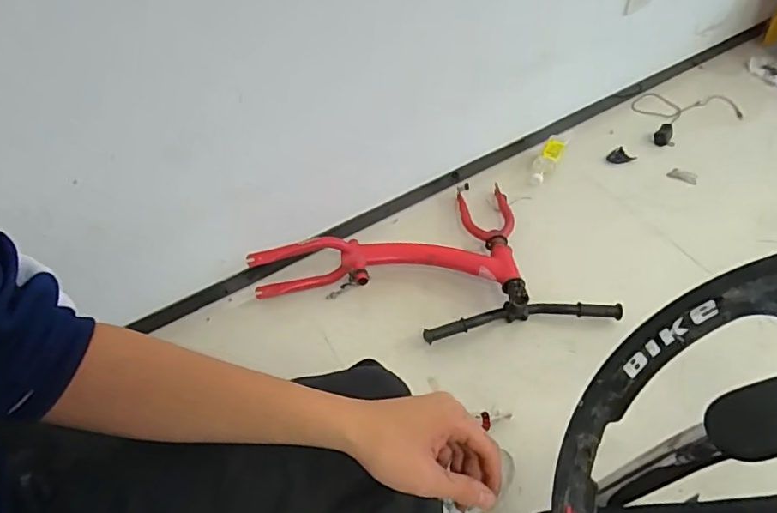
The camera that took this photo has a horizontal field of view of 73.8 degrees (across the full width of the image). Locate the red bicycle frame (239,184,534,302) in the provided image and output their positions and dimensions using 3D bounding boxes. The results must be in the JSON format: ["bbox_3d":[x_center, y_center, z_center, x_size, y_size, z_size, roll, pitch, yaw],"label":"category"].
[{"bbox_3d":[0.012,-0.072,1.194,0.562,0.136,0.380,4,53,6],"label":"red bicycle frame"}]

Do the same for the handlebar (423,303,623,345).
[{"bbox_3d":[0.271,0.122,1.052,0.402,0.053,0.054,-7,52,-2],"label":"handlebar"}]

